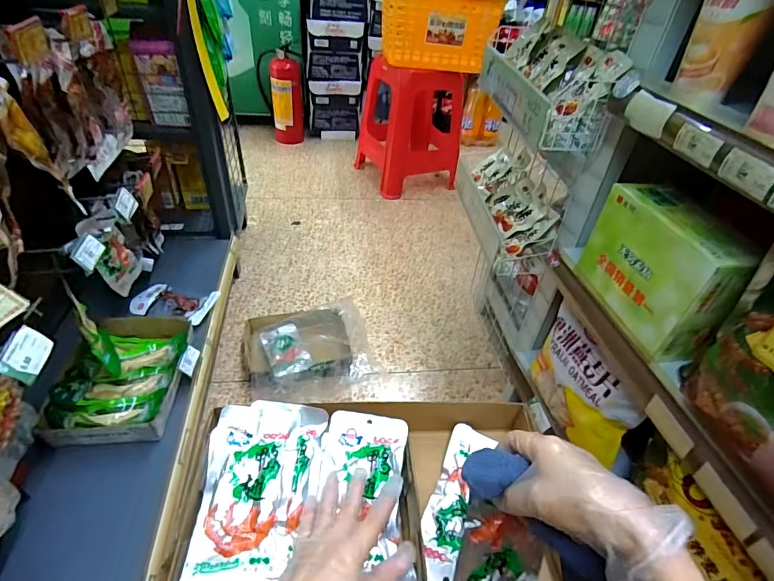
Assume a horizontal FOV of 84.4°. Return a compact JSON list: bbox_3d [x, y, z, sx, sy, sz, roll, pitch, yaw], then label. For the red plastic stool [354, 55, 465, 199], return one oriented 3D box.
[{"bbox_3d":[0.117,-0.663,1.733,0.365,0.447,0.365,-13,44,-22],"label":"red plastic stool"}]

